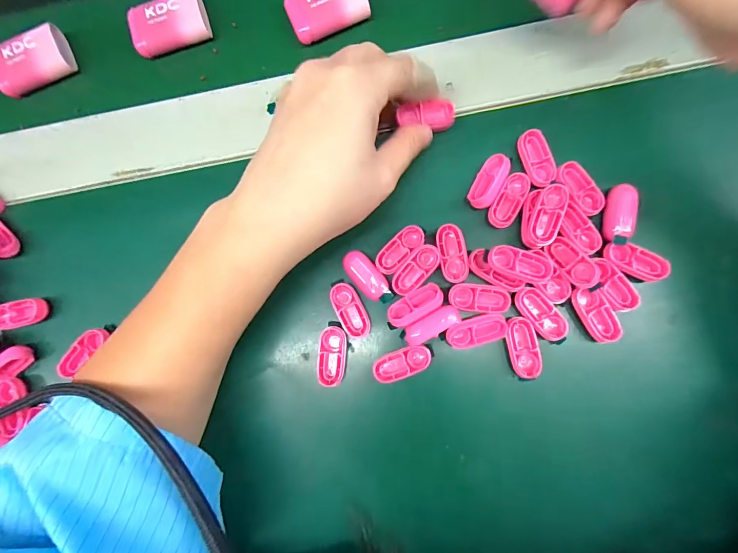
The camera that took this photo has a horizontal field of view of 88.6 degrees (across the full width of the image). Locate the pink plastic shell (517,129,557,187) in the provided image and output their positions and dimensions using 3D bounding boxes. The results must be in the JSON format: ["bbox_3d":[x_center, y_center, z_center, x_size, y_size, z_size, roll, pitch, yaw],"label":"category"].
[{"bbox_3d":[0.100,-0.071,0.226,0.015,0.006,0.033,-18,81,3],"label":"pink plastic shell"}]

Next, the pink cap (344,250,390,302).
[{"bbox_3d":[-0.002,-0.001,0.224,0.015,0.005,0.032,-38,81,-1],"label":"pink cap"}]

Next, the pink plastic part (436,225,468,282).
[{"bbox_3d":[0.049,-0.014,0.224,0.015,0.008,0.034,-12,81,4],"label":"pink plastic part"}]

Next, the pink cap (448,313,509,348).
[{"bbox_3d":[0.062,0.031,0.216,0.034,0.005,0.016,-14,81,3],"label":"pink cap"}]

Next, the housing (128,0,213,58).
[{"bbox_3d":[-0.135,-0.171,0.256,0.051,0.011,0.034,-13,81,3],"label":"housing"}]

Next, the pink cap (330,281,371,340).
[{"bbox_3d":[-0.011,0.020,0.225,0.015,0.009,0.034,-28,81,1],"label":"pink cap"}]

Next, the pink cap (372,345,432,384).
[{"bbox_3d":[0.019,0.050,0.219,0.033,0.006,0.015,-24,81,2],"label":"pink cap"}]

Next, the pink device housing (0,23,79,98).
[{"bbox_3d":[-0.231,-0.146,0.261,0.048,0.017,0.039,-25,81,2],"label":"pink device housing"}]

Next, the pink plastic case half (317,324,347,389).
[{"bbox_3d":[-0.021,0.047,0.221,0.016,0.006,0.033,1,82,5],"label":"pink plastic case half"}]

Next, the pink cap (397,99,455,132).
[{"bbox_3d":[0.034,-0.096,0.225,0.033,0.009,0.016,3,115,6],"label":"pink cap"}]

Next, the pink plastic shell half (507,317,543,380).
[{"bbox_3d":[0.088,0.040,0.215,0.016,0.004,0.034,-12,81,4],"label":"pink plastic shell half"}]

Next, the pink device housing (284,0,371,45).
[{"bbox_3d":[-0.027,-0.176,0.248,0.051,0.011,0.032,-20,81,2],"label":"pink device housing"}]

